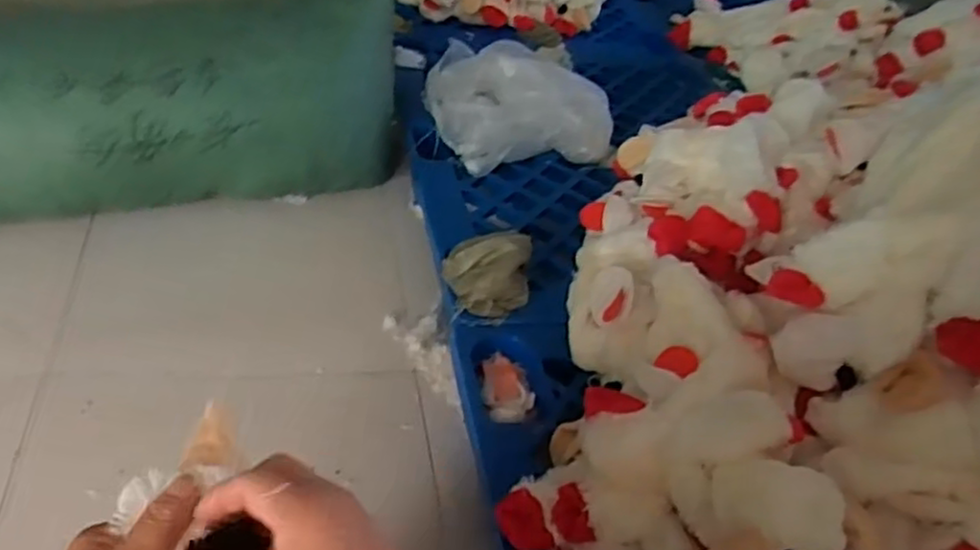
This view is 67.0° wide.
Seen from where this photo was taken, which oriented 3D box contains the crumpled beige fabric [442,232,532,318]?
[{"bbox_3d":[-0.005,-0.007,1.287,0.151,0.075,0.152,5,40,-1],"label":"crumpled beige fabric"}]

